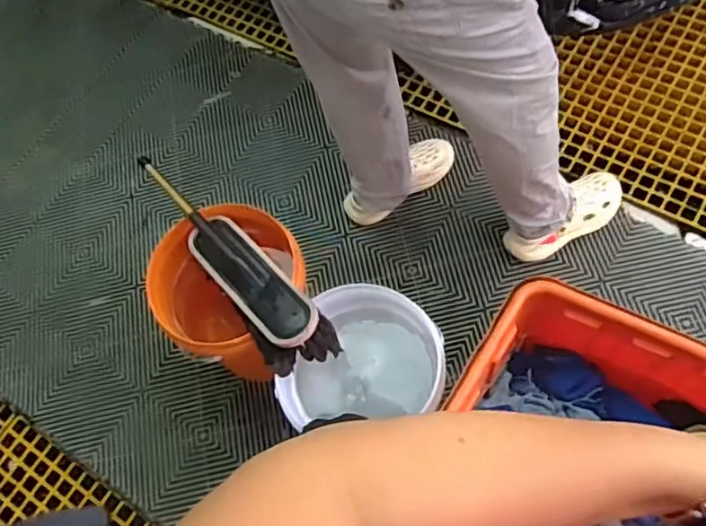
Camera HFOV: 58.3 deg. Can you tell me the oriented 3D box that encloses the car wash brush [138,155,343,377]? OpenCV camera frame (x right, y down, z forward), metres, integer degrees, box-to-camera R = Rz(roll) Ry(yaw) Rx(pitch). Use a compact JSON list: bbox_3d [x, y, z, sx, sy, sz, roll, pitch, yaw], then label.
[{"bbox_3d":[-0.258,-0.011,1.232,0.140,0.104,0.578,-41,67,-10],"label":"car wash brush"}]

